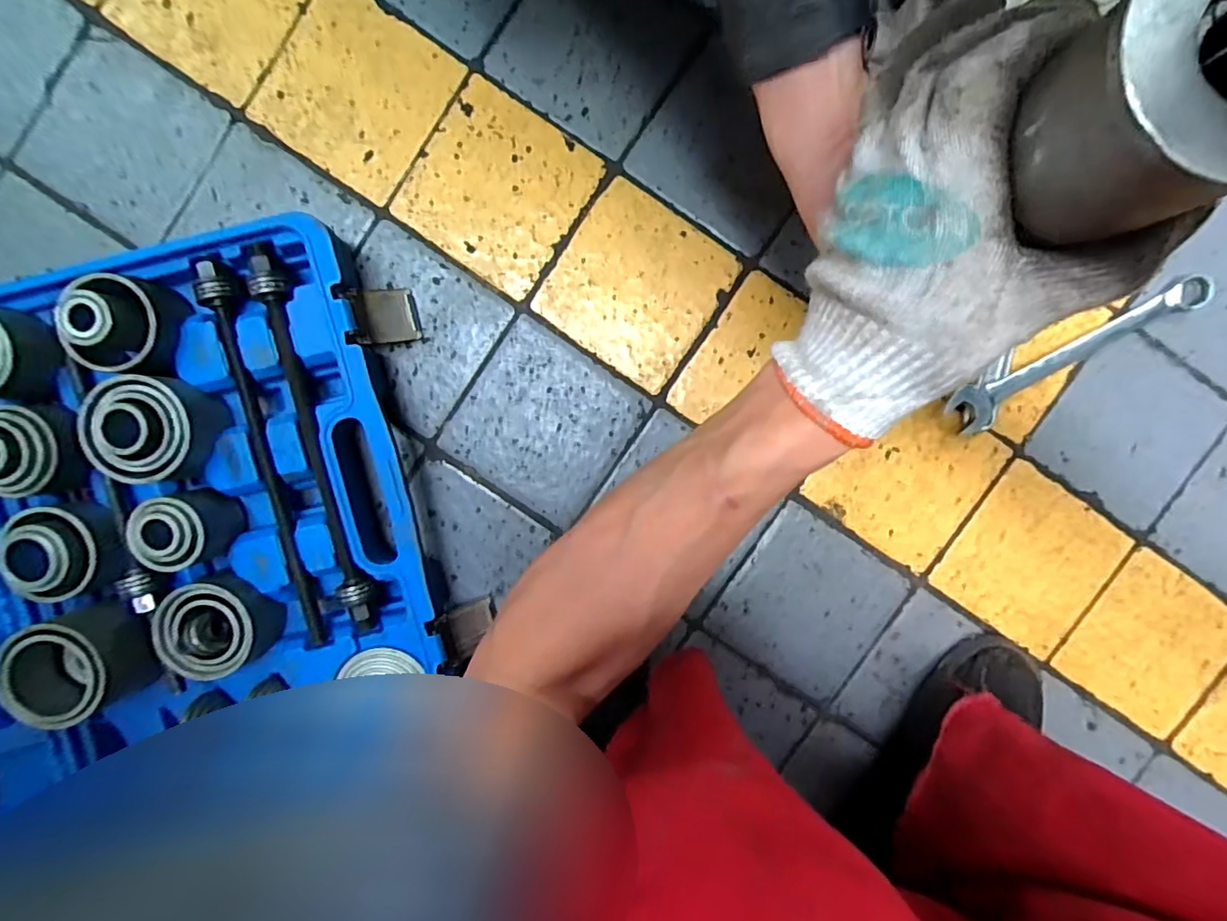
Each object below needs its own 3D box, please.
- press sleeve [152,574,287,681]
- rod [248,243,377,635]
[{"bbox_3d":[-0.355,0.148,0.508,0.091,0.060,0.086,0,95,0],"label":"press sleeve"},{"bbox_3d":[-0.267,-0.013,0.503,0.025,0.024,0.344,-13,95,1],"label":"rod"}]

